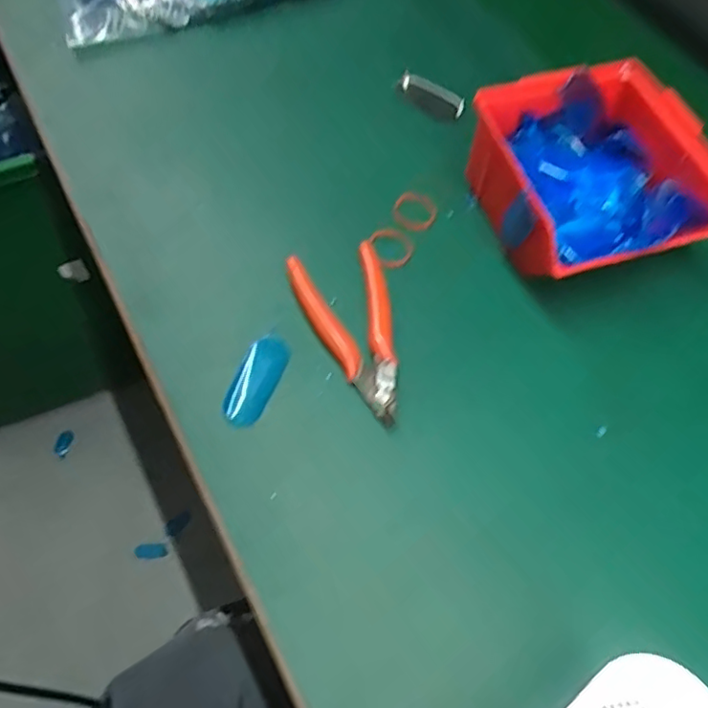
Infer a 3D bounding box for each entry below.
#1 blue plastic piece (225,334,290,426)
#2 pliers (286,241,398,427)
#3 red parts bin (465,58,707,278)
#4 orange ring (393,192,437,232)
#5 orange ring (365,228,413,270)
[{"bbox_3d":[-0.058,0.016,0.354,0.024,0.010,0.057,22,63,10],"label":"blue plastic piece"},{"bbox_3d":[0.003,-0.016,0.357,0.058,0.020,0.114,-17,63,-11],"label":"pliers"},{"bbox_3d":[0.155,-0.109,0.396,0.134,0.079,0.132,-12,62,-9],"label":"red parts bin"},{"bbox_3d":[0.042,-0.097,0.411,0.030,0.004,0.033,1,61,-2],"label":"orange ring"},{"bbox_3d":[0.025,-0.071,0.394,0.027,0.007,0.030,-19,63,-12],"label":"orange ring"}]

